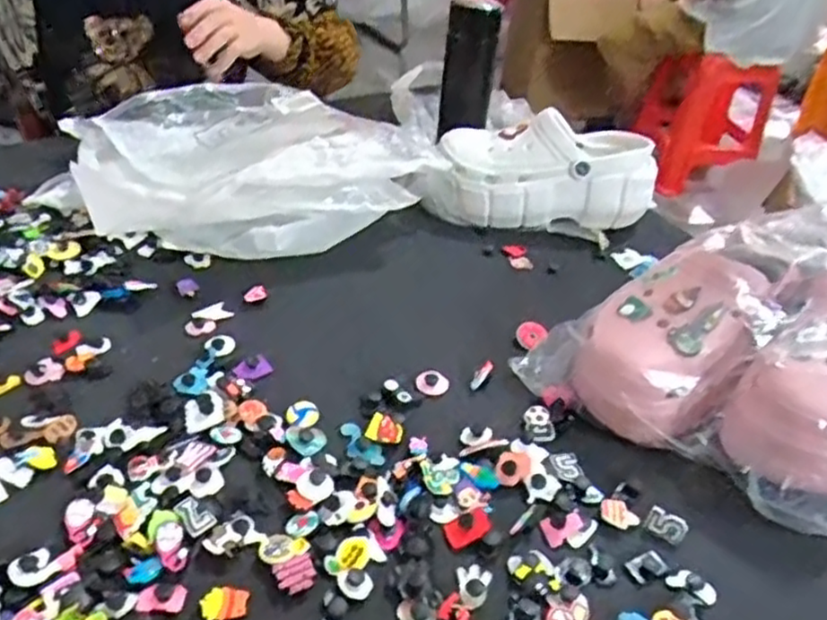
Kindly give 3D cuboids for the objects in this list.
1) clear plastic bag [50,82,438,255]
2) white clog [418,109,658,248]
[{"bbox_3d":[-0.198,-0.177,0.784,0.321,0.107,0.338,-16,43,-26],"label":"clear plastic bag"},{"bbox_3d":[0.142,-0.155,0.803,0.255,0.104,0.097,12,38,8],"label":"white clog"}]

